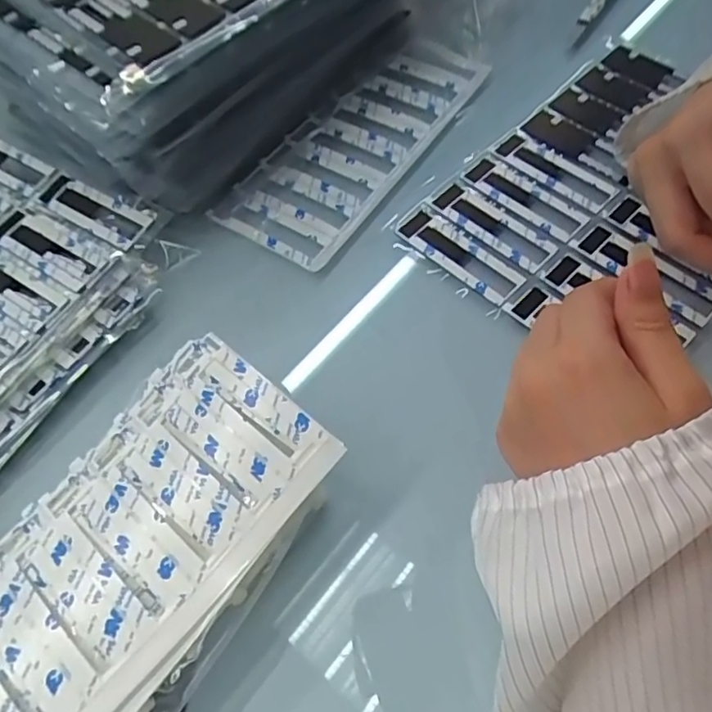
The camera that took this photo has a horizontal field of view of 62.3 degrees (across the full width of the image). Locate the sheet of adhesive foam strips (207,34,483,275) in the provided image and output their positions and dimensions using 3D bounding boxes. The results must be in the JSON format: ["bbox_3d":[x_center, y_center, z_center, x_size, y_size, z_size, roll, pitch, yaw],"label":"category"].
[{"bbox_3d":[0.003,-0.158,0.429,0.090,0.014,0.226,30,67,20],"label":"sheet of adhesive foam strips"}]

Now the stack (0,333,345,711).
[{"bbox_3d":[-0.122,0.109,0.255,0.111,0.033,0.253,37,69,20],"label":"stack"}]

